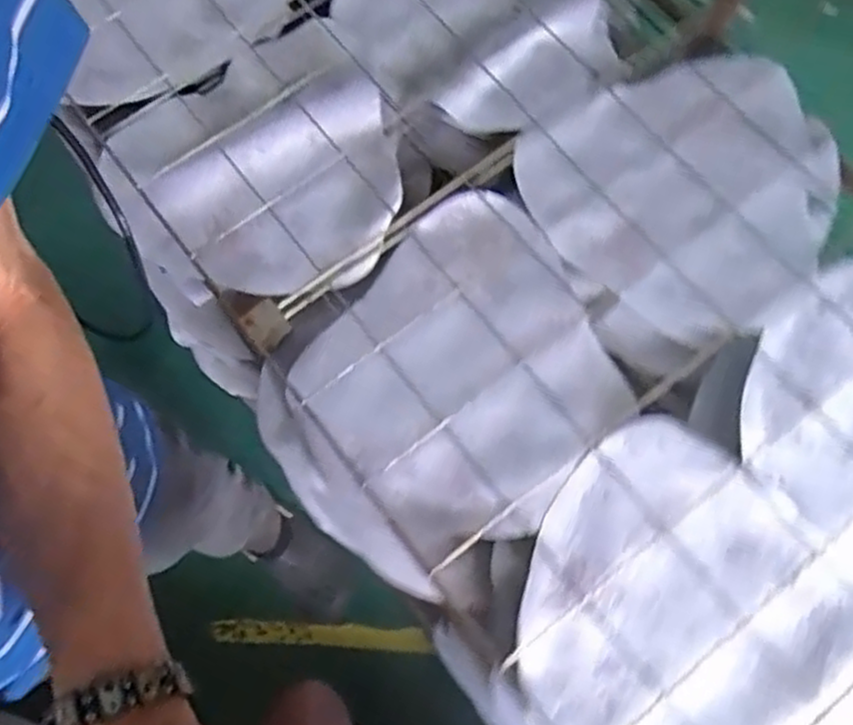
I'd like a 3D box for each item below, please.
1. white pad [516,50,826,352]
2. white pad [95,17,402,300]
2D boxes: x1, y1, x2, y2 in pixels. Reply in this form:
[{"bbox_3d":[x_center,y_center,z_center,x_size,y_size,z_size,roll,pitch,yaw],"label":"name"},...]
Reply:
[{"bbox_3d":[0.287,-0.176,0.798,0.324,0.057,0.300,-20,73,-8],"label":"white pad"},{"bbox_3d":[-0.166,-0.202,0.801,0.303,0.031,0.284,-41,77,-14],"label":"white pad"}]

